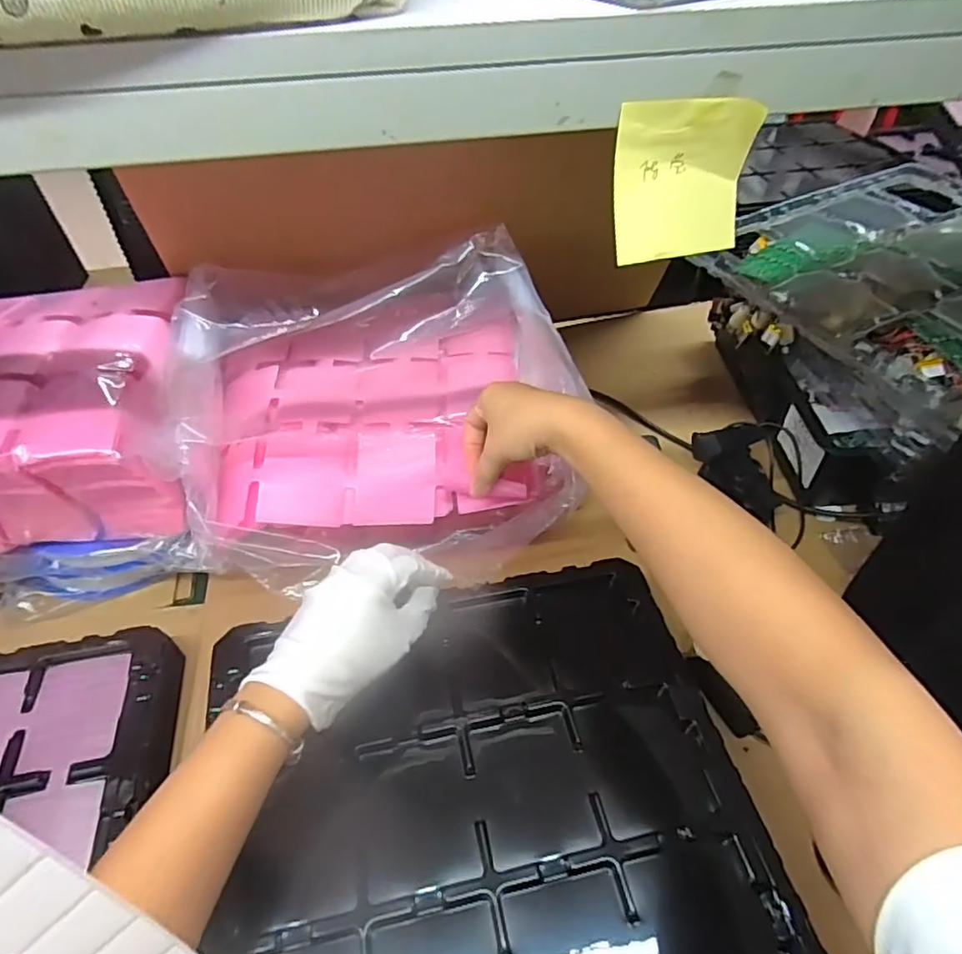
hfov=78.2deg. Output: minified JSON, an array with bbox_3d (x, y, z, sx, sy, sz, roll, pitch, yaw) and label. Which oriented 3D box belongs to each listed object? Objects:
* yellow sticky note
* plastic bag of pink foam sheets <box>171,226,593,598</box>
[{"bbox_3d":[0.107,-0.156,0.312,0.074,0.071,0.022,-14,49,-11],"label":"yellow sticky note"},{"bbox_3d":[-0.096,-0.077,0.567,0.356,0.127,0.328,-8,48,-6],"label":"plastic bag of pink foam sheets"}]

